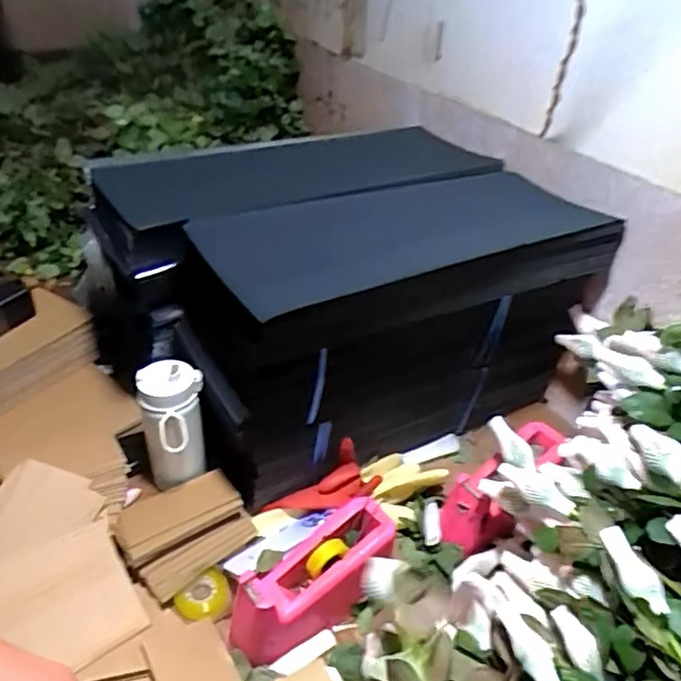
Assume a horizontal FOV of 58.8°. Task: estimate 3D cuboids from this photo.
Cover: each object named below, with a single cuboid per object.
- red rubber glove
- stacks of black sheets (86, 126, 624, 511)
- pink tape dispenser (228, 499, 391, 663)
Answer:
[{"bbox_3d":[-0.030,0.190,0.795,0.155,0.052,0.062,-23,41,-5],"label":"red rubber glove"},{"bbox_3d":[-0.011,-0.081,0.942,0.621,0.347,0.508,-14,40,-25],"label":"stacks of black sheets"},{"bbox_3d":[-0.030,0.279,0.689,0.088,0.109,0.197,33,44,33],"label":"pink tape dispenser"}]

